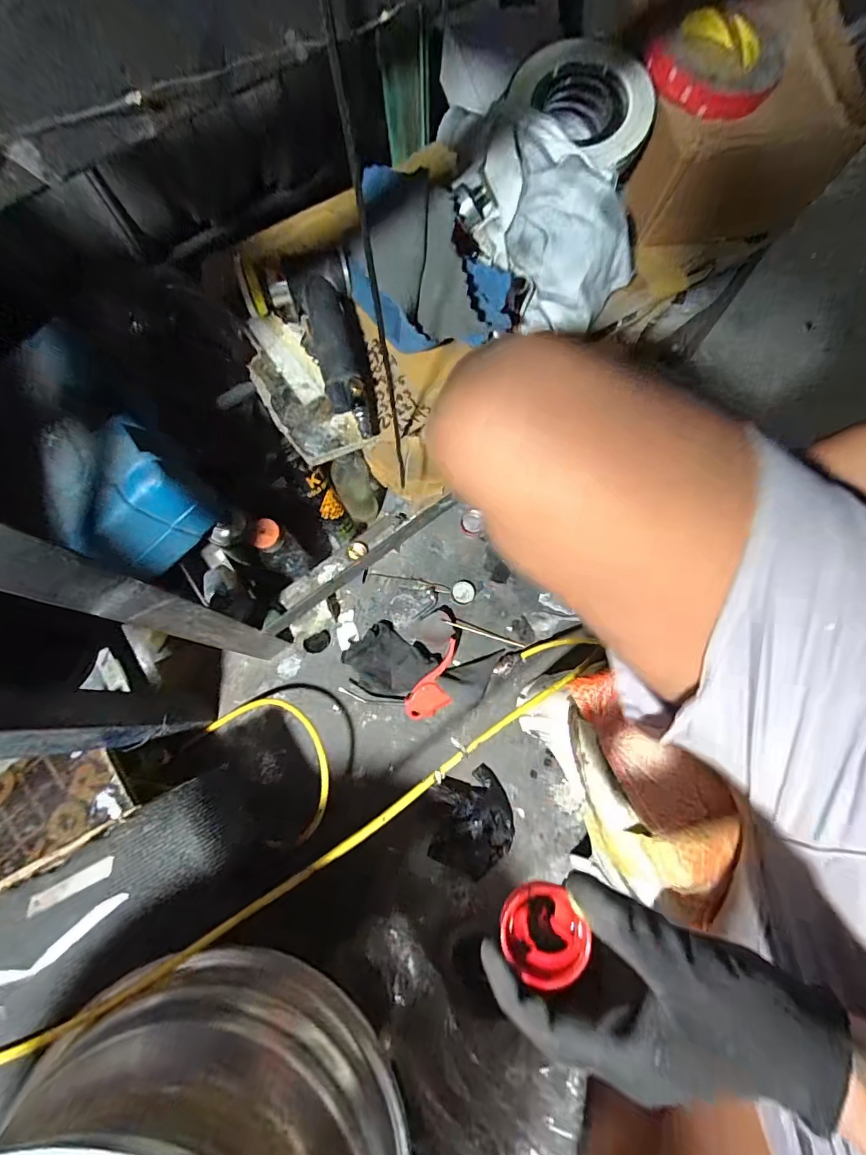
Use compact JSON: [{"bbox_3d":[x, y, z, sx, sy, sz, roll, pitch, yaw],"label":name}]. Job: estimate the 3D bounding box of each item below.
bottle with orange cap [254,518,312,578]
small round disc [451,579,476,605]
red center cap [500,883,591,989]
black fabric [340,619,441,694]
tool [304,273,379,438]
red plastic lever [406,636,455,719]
[{"bbox_3d":[-0.206,-0.037,0.607,0.045,0.118,0.049,40,78,11],"label":"bottle with orange cap"},{"bbox_3d":[0.051,0.024,0.742,0.038,0.004,0.041,0,73,1],"label":"small round disc"},{"bbox_3d":[0.058,0.189,0.237,0.042,0.023,0.045,0,73,1],"label":"red center cap"},{"bbox_3d":[-0.070,0.133,0.701,0.130,0.027,0.106,33,77,10],"label":"black fabric"},{"bbox_3d":[-0.087,-0.208,0.428,0.047,0.034,0.147,-17,90,-4],"label":"tool"},{"bbox_3d":[0.009,0.165,0.692,0.051,0.037,0.131,37,77,11],"label":"red plastic lever"}]

